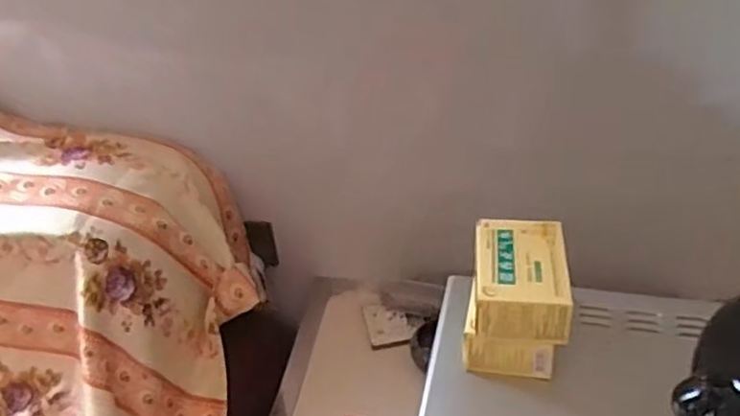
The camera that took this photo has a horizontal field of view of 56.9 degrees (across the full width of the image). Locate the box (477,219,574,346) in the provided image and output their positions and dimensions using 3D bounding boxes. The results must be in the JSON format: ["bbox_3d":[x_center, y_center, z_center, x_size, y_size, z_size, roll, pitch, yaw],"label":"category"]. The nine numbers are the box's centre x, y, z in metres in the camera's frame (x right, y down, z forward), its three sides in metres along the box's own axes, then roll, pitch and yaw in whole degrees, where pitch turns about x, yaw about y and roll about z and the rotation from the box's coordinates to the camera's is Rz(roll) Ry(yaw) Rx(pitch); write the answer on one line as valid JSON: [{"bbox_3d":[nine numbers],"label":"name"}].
[{"bbox_3d":[0.119,0.054,0.543,0.073,0.035,0.107,1,36,9],"label":"box"}]

